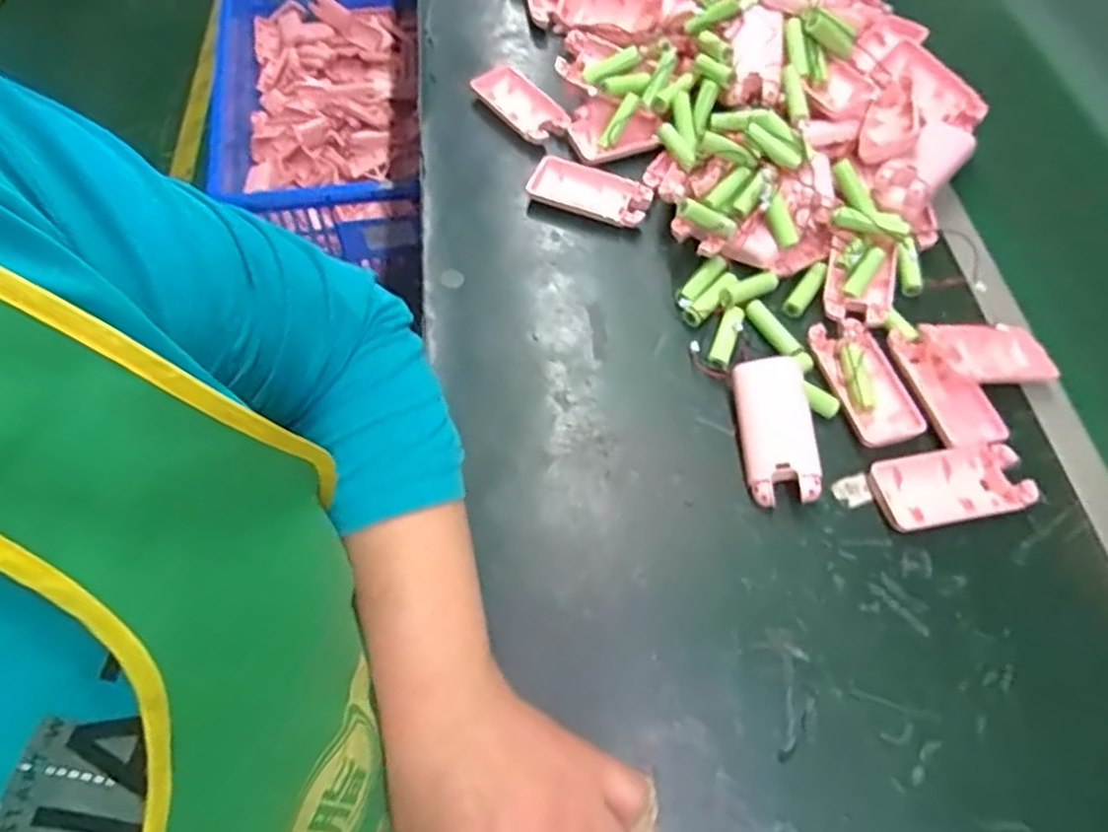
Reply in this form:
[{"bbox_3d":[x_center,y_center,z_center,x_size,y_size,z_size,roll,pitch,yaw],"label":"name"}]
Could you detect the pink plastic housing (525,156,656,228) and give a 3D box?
[{"bbox_3d":[0.028,-0.178,0.569,0.095,0.014,0.048,22,62,12],"label":"pink plastic housing"}]

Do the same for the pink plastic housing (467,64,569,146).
[{"bbox_3d":[-0.030,-0.273,0.622,0.049,0.015,0.101,-35,66,-19],"label":"pink plastic housing"}]

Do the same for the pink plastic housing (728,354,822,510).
[{"bbox_3d":[0.141,0.009,0.457,0.041,0.032,0.095,-2,60,-2],"label":"pink plastic housing"}]

